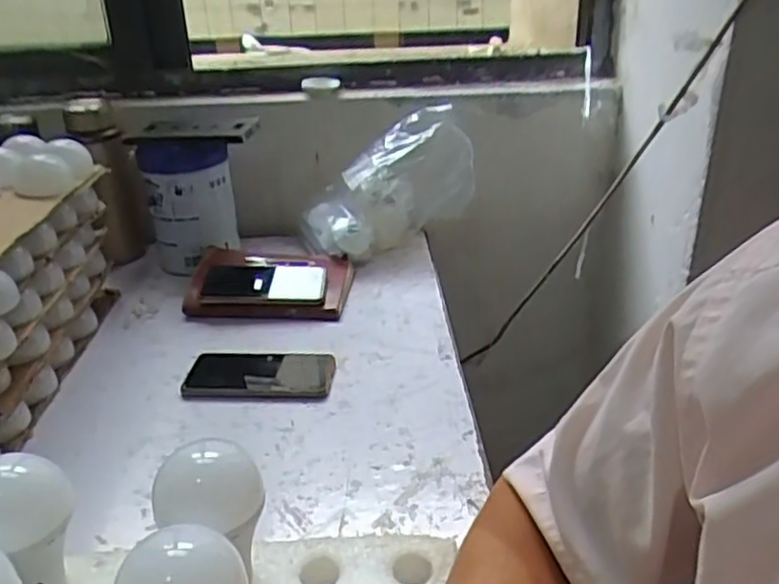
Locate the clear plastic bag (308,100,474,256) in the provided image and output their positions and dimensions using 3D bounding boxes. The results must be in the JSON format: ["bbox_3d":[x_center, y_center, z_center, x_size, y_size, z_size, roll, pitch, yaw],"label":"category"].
[{"bbox_3d":[0.003,-0.166,1.083,0.275,0.199,0.107,-16,29,-27],"label":"clear plastic bag"}]

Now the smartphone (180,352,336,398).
[{"bbox_3d":[-0.149,0.092,0.786,0.168,0.015,0.086,-1,27,2],"label":"smartphone"}]

